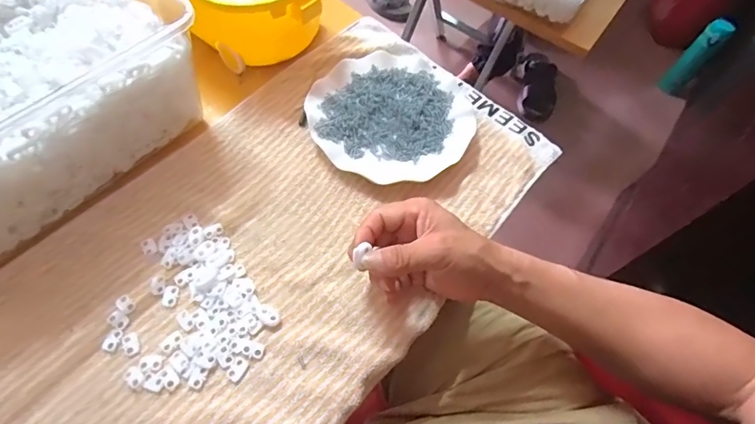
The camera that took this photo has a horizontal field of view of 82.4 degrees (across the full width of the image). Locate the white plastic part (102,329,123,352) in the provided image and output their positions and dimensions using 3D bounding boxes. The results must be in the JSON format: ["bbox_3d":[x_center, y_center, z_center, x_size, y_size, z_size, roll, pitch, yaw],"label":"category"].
[{"bbox_3d":[-0.230,0.111,0.374,0.013,0.005,0.019,10,61,1],"label":"white plastic part"}]

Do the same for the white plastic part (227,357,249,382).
[{"bbox_3d":[-0.120,0.135,0.369,0.012,0.004,0.019,27,62,10],"label":"white plastic part"}]

